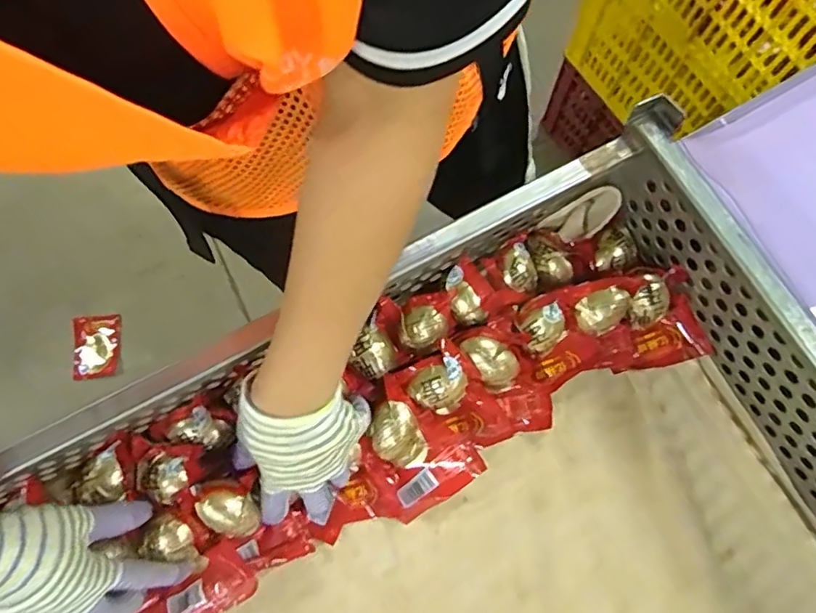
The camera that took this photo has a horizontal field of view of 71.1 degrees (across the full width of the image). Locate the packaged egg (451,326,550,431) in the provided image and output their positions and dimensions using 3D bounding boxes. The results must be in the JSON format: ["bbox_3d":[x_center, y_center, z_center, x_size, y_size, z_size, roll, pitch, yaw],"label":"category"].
[{"bbox_3d":[0.089,0.063,0.513,0.044,0.033,0.107,-39,103,-11],"label":"packaged egg"}]

